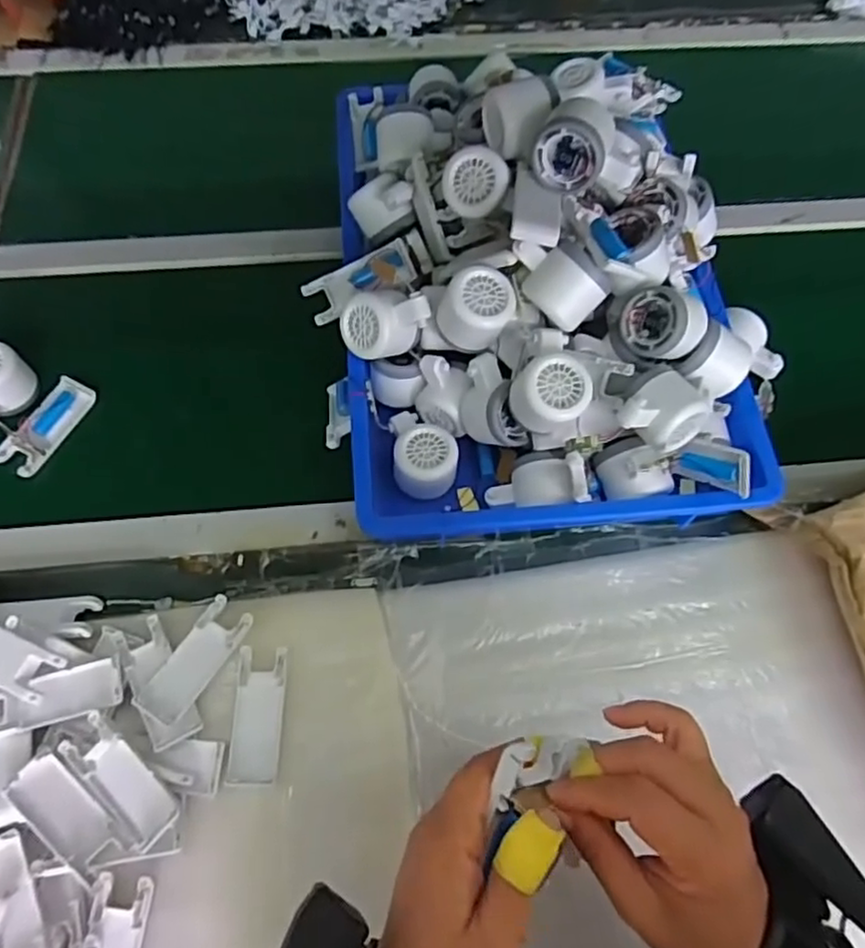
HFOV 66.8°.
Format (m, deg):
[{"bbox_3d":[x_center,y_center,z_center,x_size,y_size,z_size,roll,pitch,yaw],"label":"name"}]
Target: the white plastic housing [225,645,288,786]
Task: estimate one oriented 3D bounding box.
[{"bbox_3d":[-0.139,0.193,0.526,0.039,0.008,0.102,0,66,-1],"label":"white plastic housing"}]

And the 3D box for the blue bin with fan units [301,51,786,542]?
[{"bbox_3d":[0.102,-0.216,0.625,0.415,0.193,0.518,-3,66,-3],"label":"blue bin with fan units"}]

